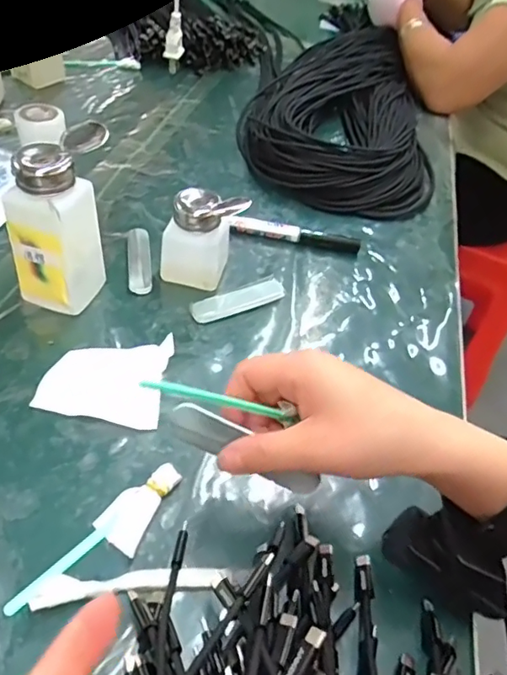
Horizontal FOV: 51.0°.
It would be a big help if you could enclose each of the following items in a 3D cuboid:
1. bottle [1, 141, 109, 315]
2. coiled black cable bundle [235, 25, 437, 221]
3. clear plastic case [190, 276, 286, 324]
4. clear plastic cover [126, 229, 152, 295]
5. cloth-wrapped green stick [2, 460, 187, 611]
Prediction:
[{"bbox_3d":[-0.150,-0.078,0.404,0.052,0.125,0.053,18,47,8],"label":"bottle"},{"bbox_3d":[0.118,-0.323,0.733,0.242,0.052,0.467,11,47,0],"label":"coiled black cable bundle"},{"bbox_3d":[-0.013,-0.034,0.464,0.086,0.006,0.024,-21,55,-27],"label":"clear plastic case"},{"bbox_3d":[-0.105,-0.072,0.486,0.020,0.008,0.085,-2,48,-12],"label":"clear plastic cover"},{"bbox_3d":[-0.086,0.117,0.311,0.030,0.015,0.116,37,52,22],"label":"cloth-wrapped green stick"}]

